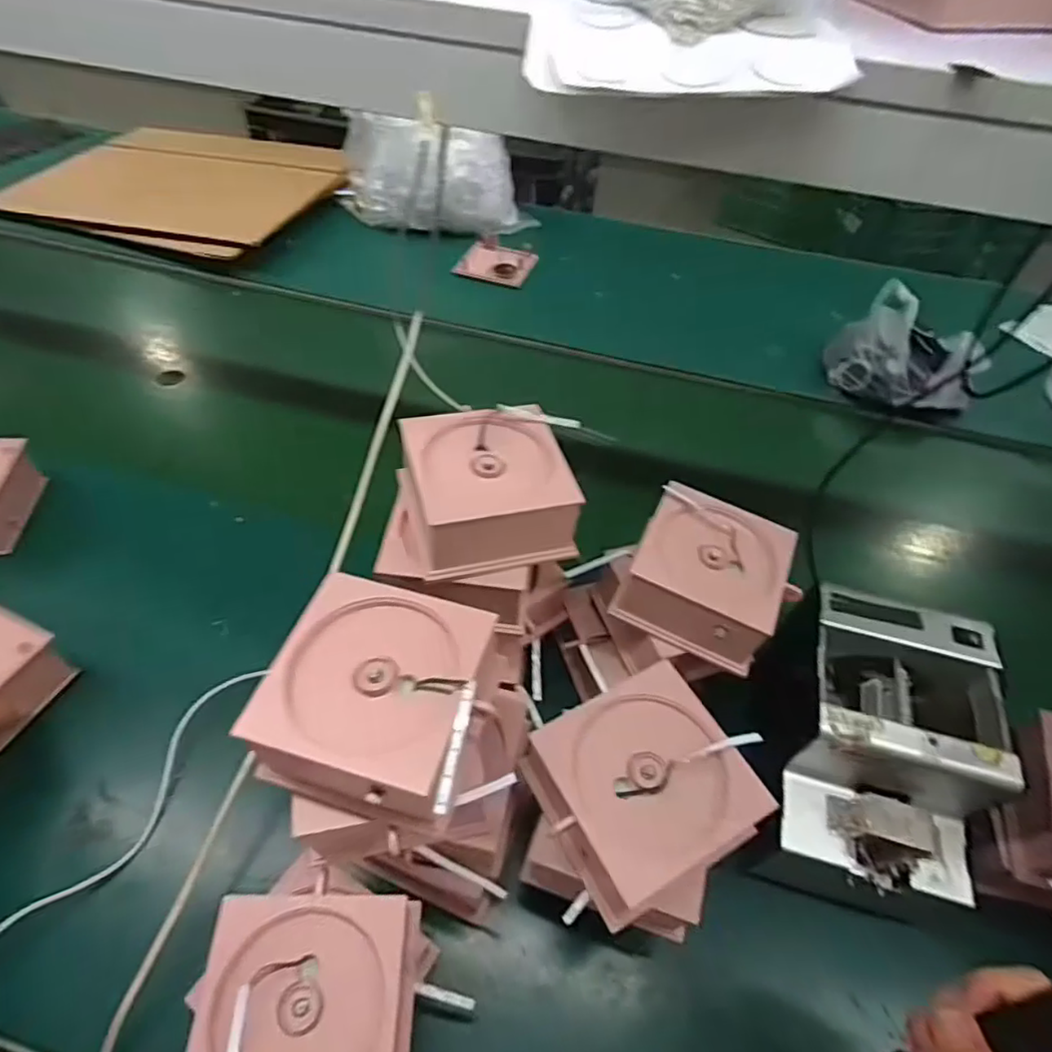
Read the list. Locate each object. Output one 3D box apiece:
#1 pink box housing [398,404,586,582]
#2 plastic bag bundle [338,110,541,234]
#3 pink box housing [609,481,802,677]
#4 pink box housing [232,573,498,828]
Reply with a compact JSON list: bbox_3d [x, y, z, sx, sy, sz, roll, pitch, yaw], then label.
[{"bbox_3d":[-0.027,-0.026,0.456,0.109,0.060,0.104,-10,51,-13],"label":"pink box housing"},{"bbox_3d":[-0.146,-0.567,1.056,0.318,0.146,0.138,3,49,-2],"label":"plastic bag bundle"},{"bbox_3d":[0.140,0.039,0.487,0.114,0.059,0.106,24,51,15],"label":"pink box housing"},{"bbox_3d":[-0.079,0.095,0.347,0.110,0.055,0.112,16,50,9],"label":"pink box housing"}]

